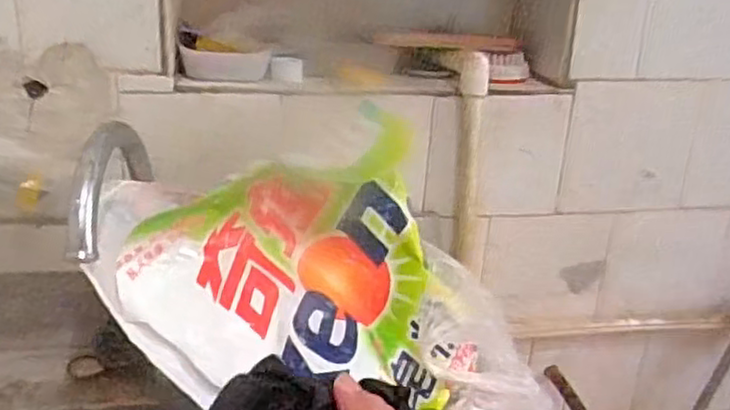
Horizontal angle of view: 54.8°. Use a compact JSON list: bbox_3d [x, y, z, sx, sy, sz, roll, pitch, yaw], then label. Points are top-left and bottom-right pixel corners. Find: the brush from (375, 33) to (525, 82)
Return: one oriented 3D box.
[{"bbox_3d":[0.092,-0.162,0.757,0.170,0.041,0.047,4,23,2],"label":"brush"}]

